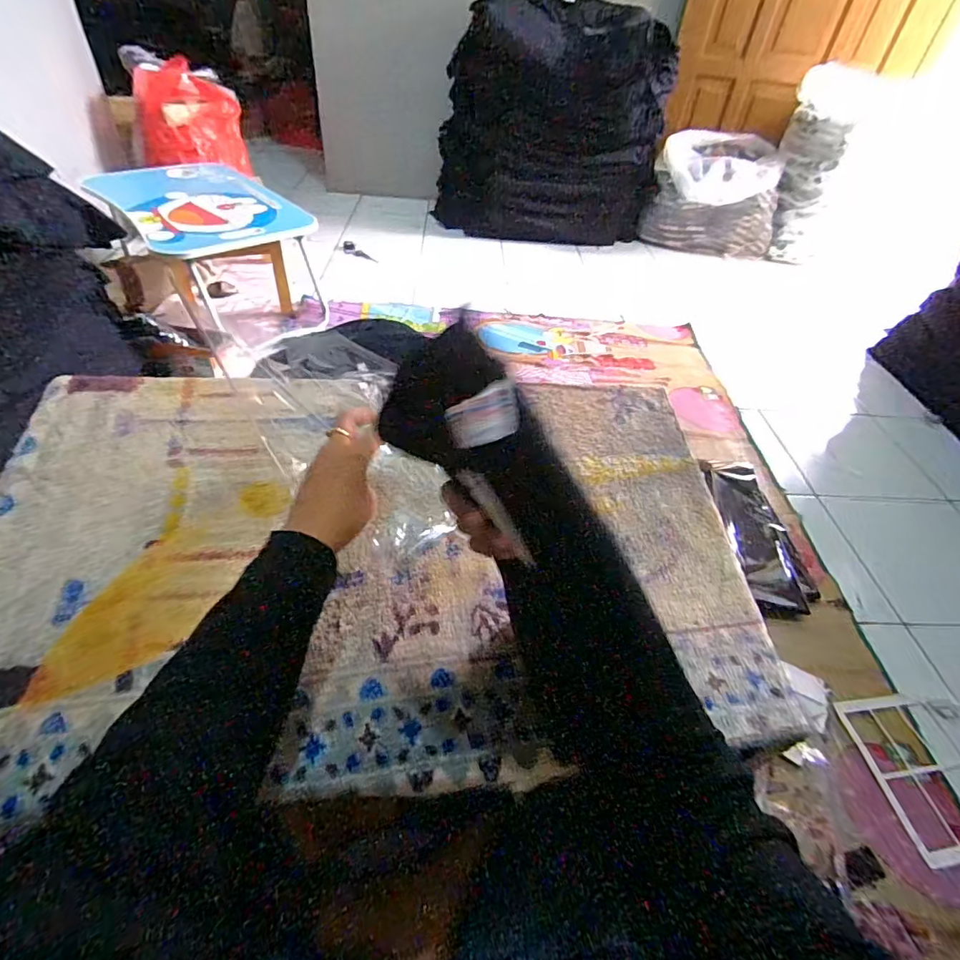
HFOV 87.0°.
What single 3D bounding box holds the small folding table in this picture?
[{"bbox_3d":[-0.727,-0.624,1.403,0.388,0.273,0.639,-29,55,-31],"label":"small folding table"}]

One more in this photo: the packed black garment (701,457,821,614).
[{"bbox_3d":[0.541,0.099,0.992,0.147,0.062,0.340,-5,60,-11],"label":"packed black garment"}]

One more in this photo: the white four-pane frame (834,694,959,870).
[{"bbox_3d":[0.641,0.400,0.703,0.206,0.017,0.205,-1,45,-8],"label":"white four-pane frame"}]

